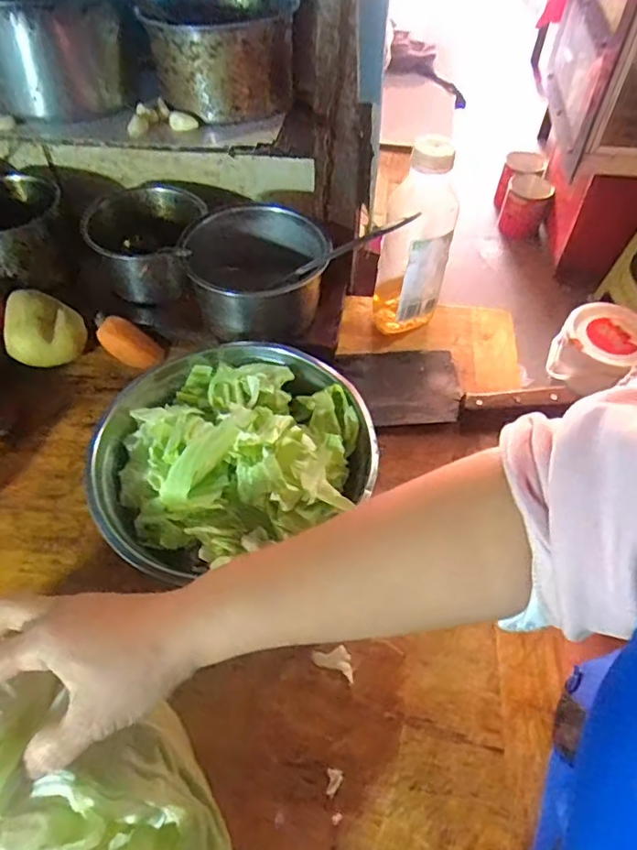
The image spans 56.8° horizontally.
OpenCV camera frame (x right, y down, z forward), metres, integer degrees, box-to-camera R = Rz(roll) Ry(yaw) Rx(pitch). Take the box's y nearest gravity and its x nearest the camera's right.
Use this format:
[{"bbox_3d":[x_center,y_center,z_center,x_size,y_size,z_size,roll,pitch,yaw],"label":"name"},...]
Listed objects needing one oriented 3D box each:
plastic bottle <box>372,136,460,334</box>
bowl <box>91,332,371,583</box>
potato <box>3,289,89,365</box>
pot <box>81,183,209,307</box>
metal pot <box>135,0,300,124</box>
[{"bbox_3d":[0.104,-0.187,0.609,0.068,0.205,0.057,-3,53,-4],"label":"plastic bottle"},{"bbox_3d":[-0.089,0.002,0.539,0.233,0.087,0.239,1,53,-1],"label":"bowl"},{"bbox_3d":[-0.282,-0.097,0.615,0.073,0.060,0.072,-1,53,-3],"label":"potato"},{"bbox_3d":[-0.194,-0.209,0.674,0.111,0.079,0.130,9,53,5],"label":"pot"},{"bbox_3d":[-0.084,-0.326,0.506,0.126,0.068,0.127,4,53,1],"label":"metal pot"}]

